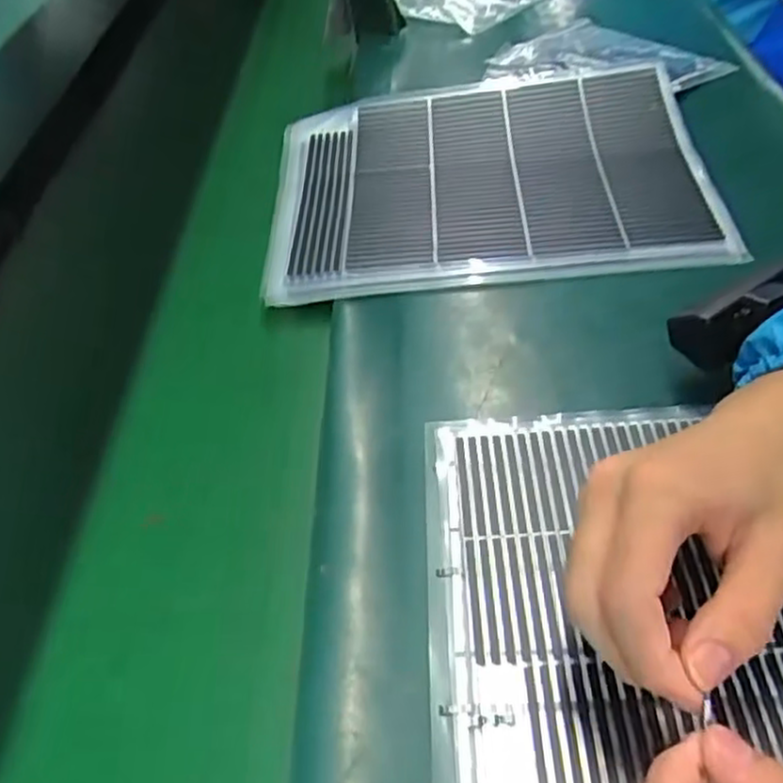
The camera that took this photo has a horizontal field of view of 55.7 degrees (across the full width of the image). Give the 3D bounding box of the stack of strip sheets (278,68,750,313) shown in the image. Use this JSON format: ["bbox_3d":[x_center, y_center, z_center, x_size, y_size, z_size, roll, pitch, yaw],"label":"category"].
[{"bbox_3d":[0.068,-0.159,0.552,0.307,0.029,0.231,-5,47,2],"label":"stack of strip sheets"}]

